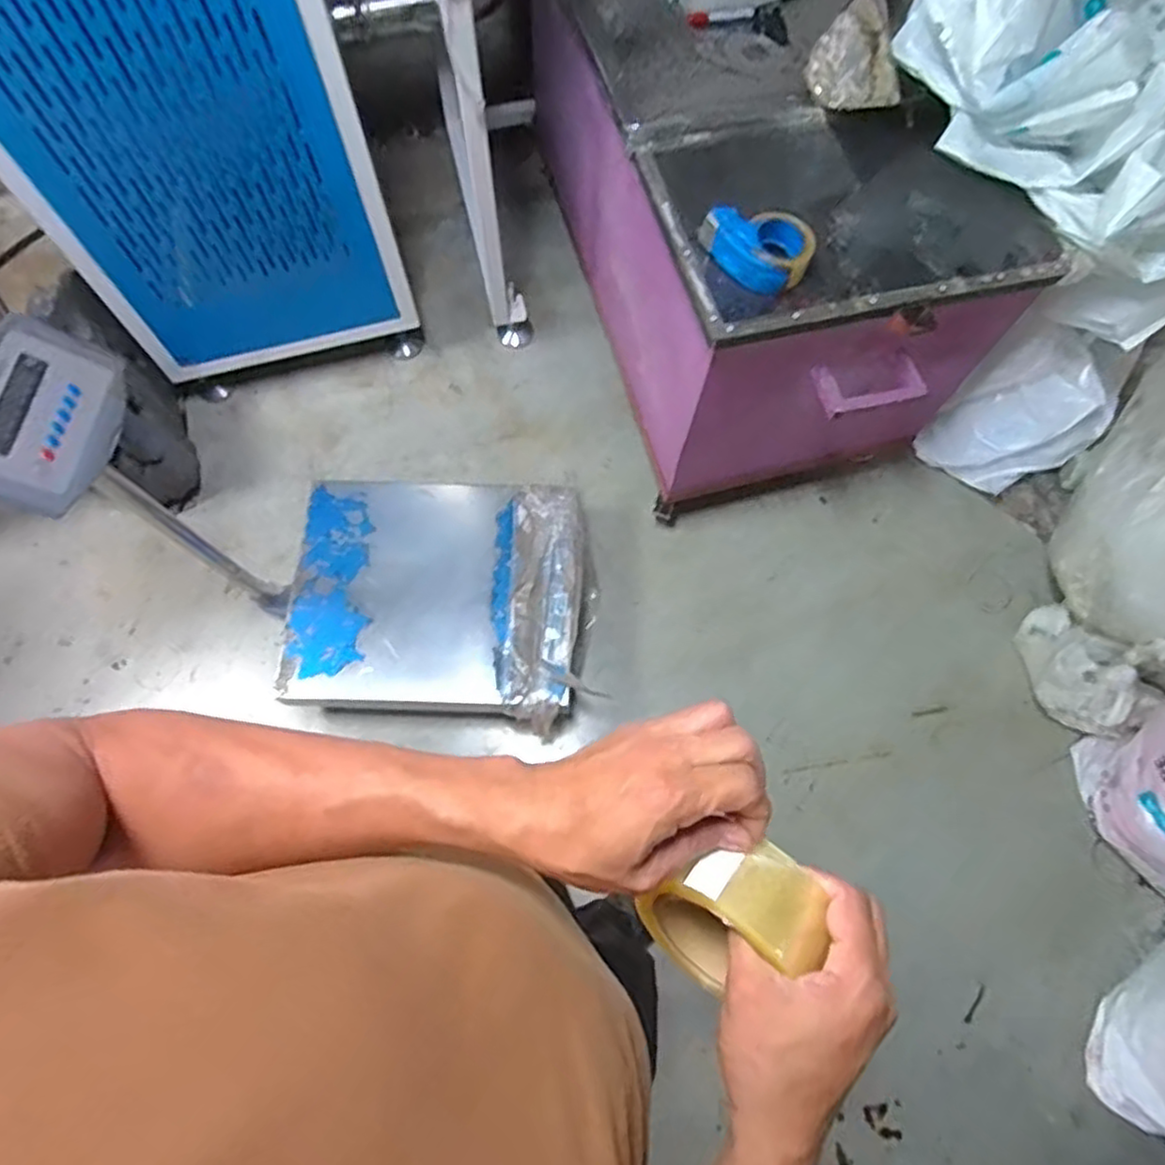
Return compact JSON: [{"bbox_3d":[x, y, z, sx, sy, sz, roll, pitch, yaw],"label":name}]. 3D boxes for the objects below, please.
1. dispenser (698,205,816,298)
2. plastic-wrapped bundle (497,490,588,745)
[{"bbox_3d":[0.270,-0.518,1.078,0.170,0.059,0.114,40,74,14],"label":"dispenser"},{"bbox_3d":[-0.088,0.033,1.485,0.186,0.042,0.518,4,69,2],"label":"plastic-wrapped bundle"}]

